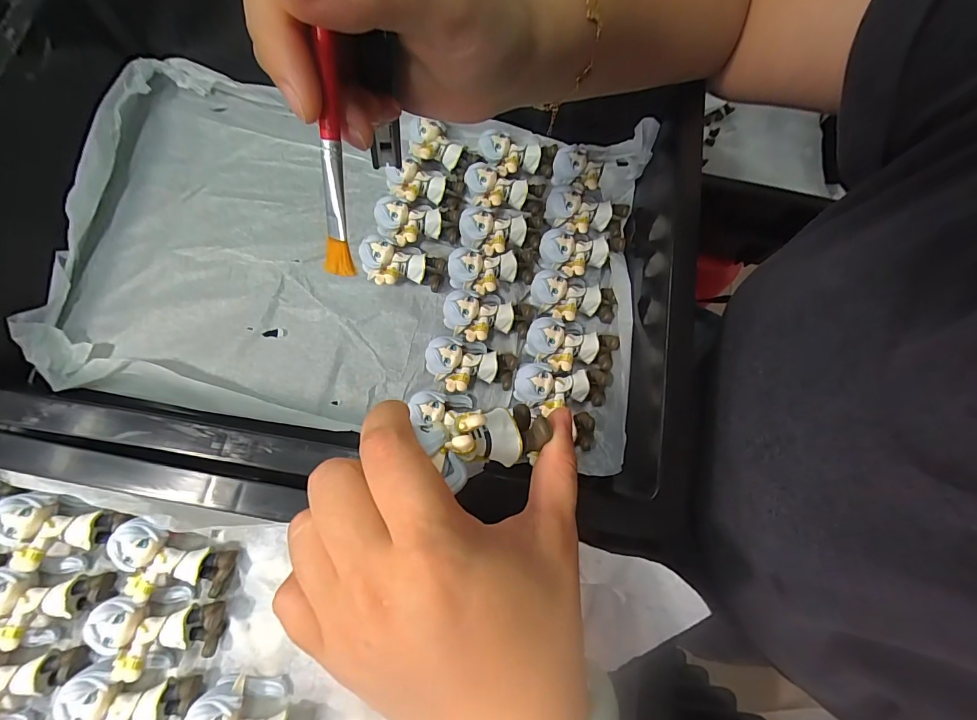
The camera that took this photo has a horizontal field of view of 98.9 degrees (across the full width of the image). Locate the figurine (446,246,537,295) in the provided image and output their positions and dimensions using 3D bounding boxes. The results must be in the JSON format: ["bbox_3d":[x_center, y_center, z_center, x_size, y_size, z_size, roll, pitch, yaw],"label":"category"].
[{"bbox_3d":[0.006,-0.066,0.317,0.071,0.025,0.032,-9,76,-15],"label":"figurine"}]

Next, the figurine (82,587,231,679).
[{"bbox_3d":[-0.175,0.143,0.222,0.058,0.020,0.037,-8,76,-5],"label":"figurine"}]

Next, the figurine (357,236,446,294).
[{"bbox_3d":[-0.063,-0.071,0.311,0.061,0.025,0.036,8,77,2],"label":"figurine"}]

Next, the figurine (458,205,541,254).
[{"bbox_3d":[0.010,-0.097,0.322,0.062,0.023,0.031,-1,76,-13],"label":"figurine"}]

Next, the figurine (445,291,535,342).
[{"bbox_3d":[0.002,-0.032,0.308,0.068,0.025,0.037,2,76,-14],"label":"figurine"}]

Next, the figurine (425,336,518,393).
[{"bbox_3d":[-0.012,0.003,0.295,0.061,0.023,0.036,-2,75,-4],"label":"figurine"}]

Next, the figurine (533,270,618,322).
[{"bbox_3d":[0.064,-0.046,0.314,0.063,0.022,0.037,10,77,-10],"label":"figurine"}]

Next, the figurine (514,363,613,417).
[{"bbox_3d":[0.053,0.021,0.298,0.070,0.023,0.032,1,76,-12],"label":"figurine"}]

